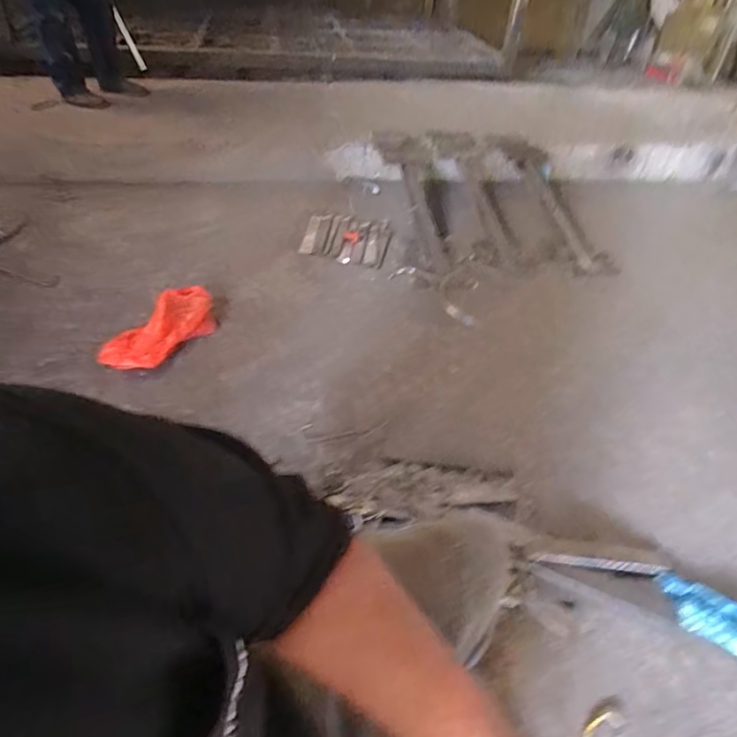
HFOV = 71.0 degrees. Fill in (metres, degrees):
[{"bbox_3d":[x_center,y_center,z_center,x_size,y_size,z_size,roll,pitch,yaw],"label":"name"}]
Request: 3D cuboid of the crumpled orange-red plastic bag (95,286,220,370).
[{"bbox_3d":[-0.624,-0.130,1.588,0.166,0.093,0.363,28,49,23],"label":"crumpled orange-red plastic bag"}]

